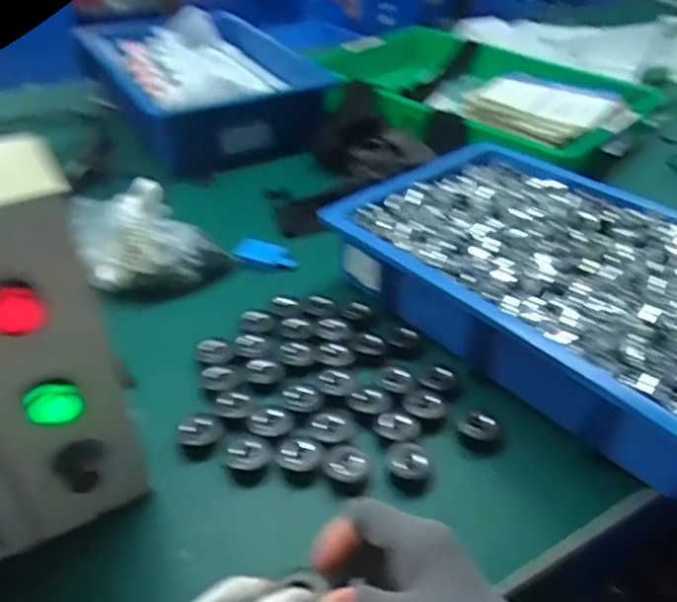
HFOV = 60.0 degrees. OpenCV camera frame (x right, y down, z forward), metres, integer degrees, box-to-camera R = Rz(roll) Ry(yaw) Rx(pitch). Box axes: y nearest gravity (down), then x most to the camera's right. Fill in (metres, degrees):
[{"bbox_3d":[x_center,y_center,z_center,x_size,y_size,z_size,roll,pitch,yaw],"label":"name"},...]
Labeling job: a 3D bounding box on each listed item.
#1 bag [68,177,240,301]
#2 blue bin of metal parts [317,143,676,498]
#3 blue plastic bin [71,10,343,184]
[{"bbox_3d":[-0.209,-0.068,0.674,0.170,0.099,0.087,-7,42,-10],"label":"bag"},{"bbox_3d":[0.239,-0.030,0.633,0.321,0.100,0.444,-30,50,-31],"label":"blue bin of metal parts"},{"bbox_3d":[-0.236,-0.389,1.044,0.327,0.113,0.424,-22,46,-25],"label":"blue plastic bin"}]

